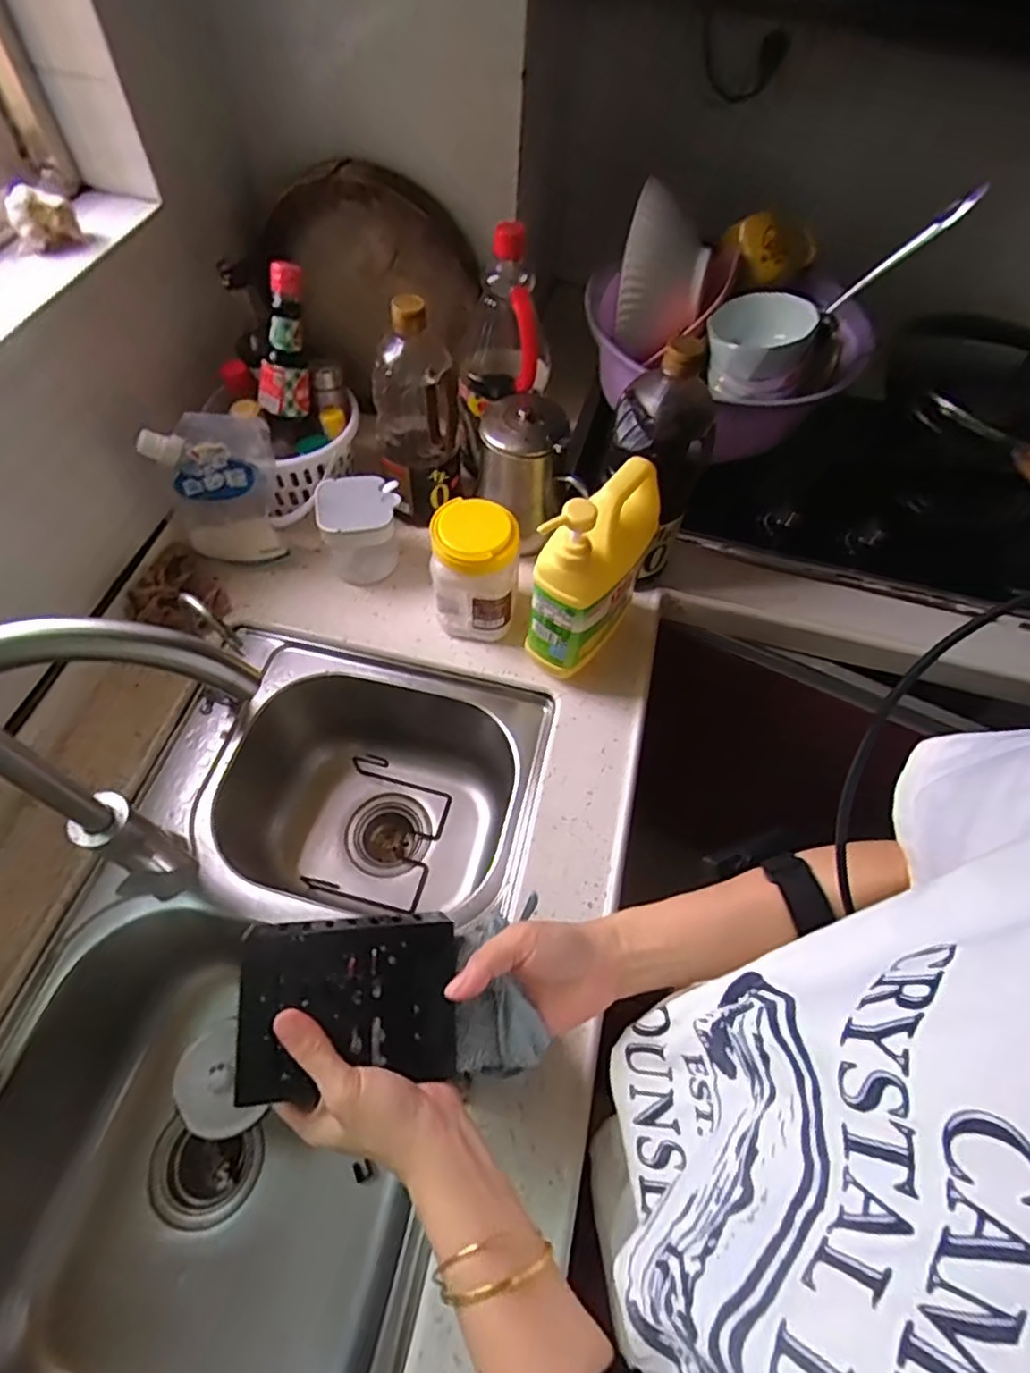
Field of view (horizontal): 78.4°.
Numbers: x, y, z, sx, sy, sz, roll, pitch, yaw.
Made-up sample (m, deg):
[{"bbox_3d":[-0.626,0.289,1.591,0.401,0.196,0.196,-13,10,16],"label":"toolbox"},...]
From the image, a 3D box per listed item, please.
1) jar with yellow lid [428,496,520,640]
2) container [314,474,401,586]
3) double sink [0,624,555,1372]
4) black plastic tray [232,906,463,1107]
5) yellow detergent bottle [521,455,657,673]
[{"bbox_3d":[-0.044,-0.123,0.697,0.088,0.150,0.080,2,59,-3],"label":"jar with yellow lid"},{"bbox_3d":[-0.180,-0.182,0.750,0.094,0.103,0.079,-14,61,-12],"label":"container"},{"bbox_3d":[-0.233,0.335,0.654,0.385,0.261,0.733,14,59,4],"label":"double sink"},{"bbox_3d":[-0.100,0.194,0.387,0.123,0.028,0.094,0,77,-13],"label":"black plastic tray"},{"bbox_3d":[0.076,-0.107,0.638,0.067,0.246,0.142,33,62,15],"label":"yellow detergent bottle"}]

